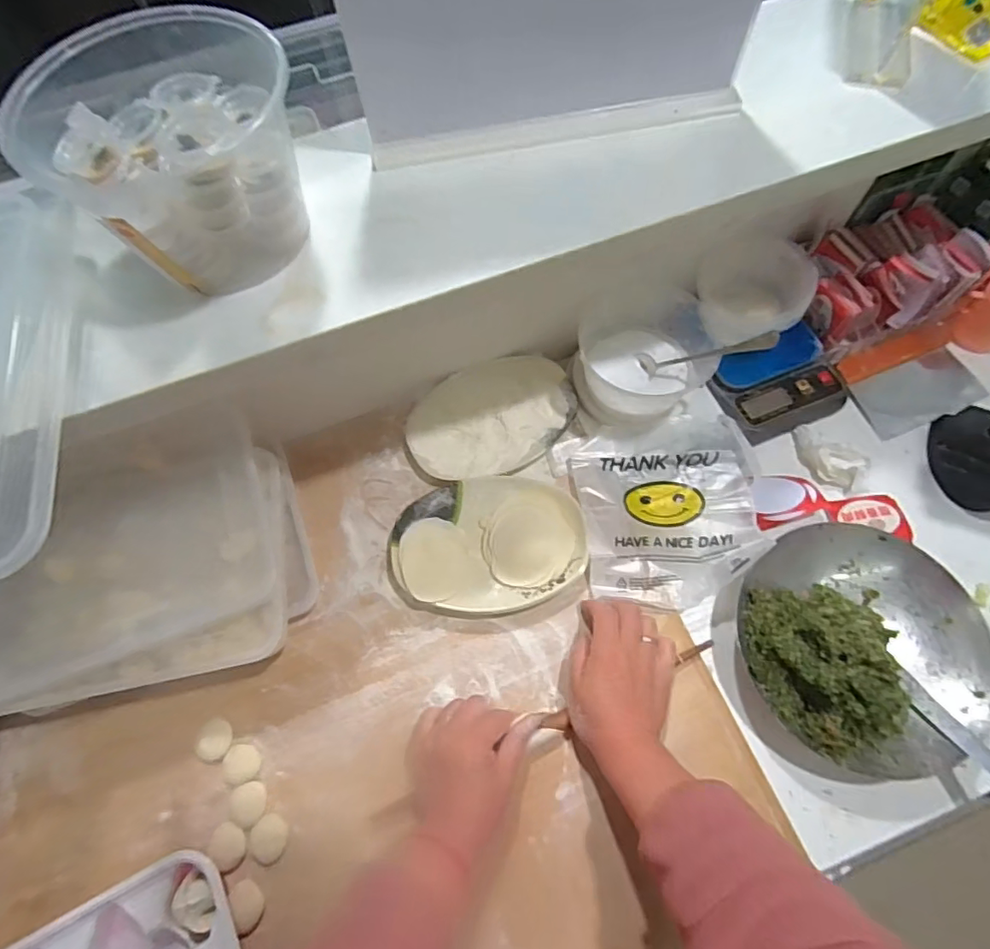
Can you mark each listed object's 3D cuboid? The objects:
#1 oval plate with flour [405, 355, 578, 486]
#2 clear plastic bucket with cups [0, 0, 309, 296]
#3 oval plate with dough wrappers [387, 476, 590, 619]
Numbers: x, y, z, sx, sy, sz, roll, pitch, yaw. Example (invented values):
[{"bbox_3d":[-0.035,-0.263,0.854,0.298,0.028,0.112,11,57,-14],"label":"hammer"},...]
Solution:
[{"bbox_3d":[-0.004,-0.063,0.620,0.194,0.028,0.138,-35,69,-14],"label":"oval plate with flour"},{"bbox_3d":[-0.207,-0.212,0.366,0.136,0.113,0.146,-1,66,3],"label":"clear plastic bucket with cups"},{"bbox_3d":[-0.007,0.074,0.556,0.193,0.033,0.137,-2,65,1],"label":"oval plate with dough wrappers"}]

